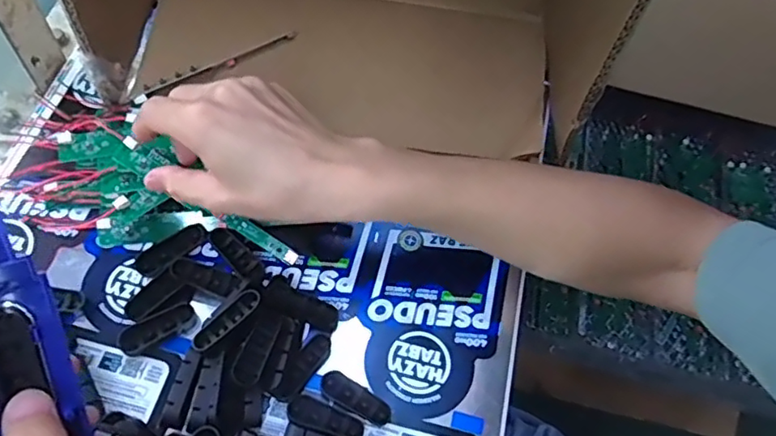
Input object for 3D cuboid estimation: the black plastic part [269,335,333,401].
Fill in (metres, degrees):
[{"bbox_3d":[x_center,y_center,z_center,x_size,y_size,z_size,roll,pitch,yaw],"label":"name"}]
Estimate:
[{"bbox_3d":[-0.053,0.093,0.362,0.016,0.006,0.047,35,63,12],"label":"black plastic part"}]

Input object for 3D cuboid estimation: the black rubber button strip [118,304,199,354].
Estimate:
[{"bbox_3d":[-0.145,0.071,0.367,0.046,0.008,0.019,-21,82,-18],"label":"black rubber button strip"}]

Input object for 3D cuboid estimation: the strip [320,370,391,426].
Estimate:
[{"bbox_3d":[-0.020,0.111,0.357,0.047,0.004,0.017,31,62,10],"label":"strip"}]

